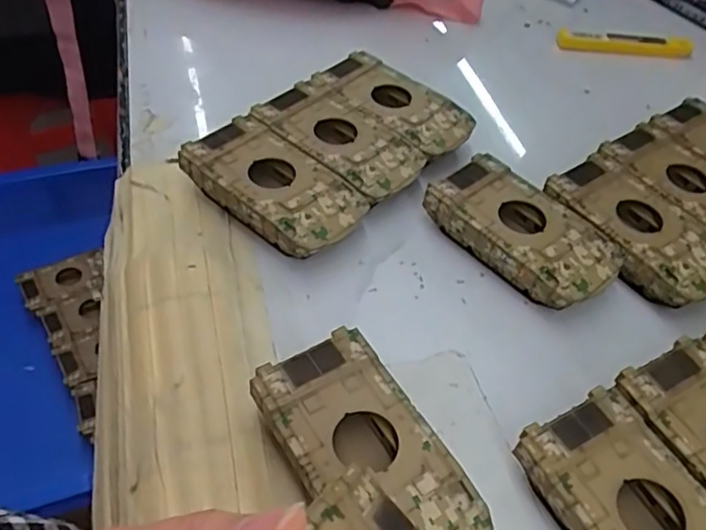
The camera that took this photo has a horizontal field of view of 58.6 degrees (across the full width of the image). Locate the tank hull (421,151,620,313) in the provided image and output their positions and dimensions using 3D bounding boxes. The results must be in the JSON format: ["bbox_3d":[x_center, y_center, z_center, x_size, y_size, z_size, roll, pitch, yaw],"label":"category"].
[{"bbox_3d":[0.087,-0.014,0.325,0.050,0.026,0.093,-32,59,-29],"label":"tank hull"}]

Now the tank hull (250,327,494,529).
[{"bbox_3d":[0.005,0.075,0.239,0.052,0.027,0.096,-24,56,-24],"label":"tank hull"}]

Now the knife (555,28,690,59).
[{"bbox_3d":[0.209,-0.170,0.481,0.104,0.010,0.015,0,49,-6],"label":"knife"}]

